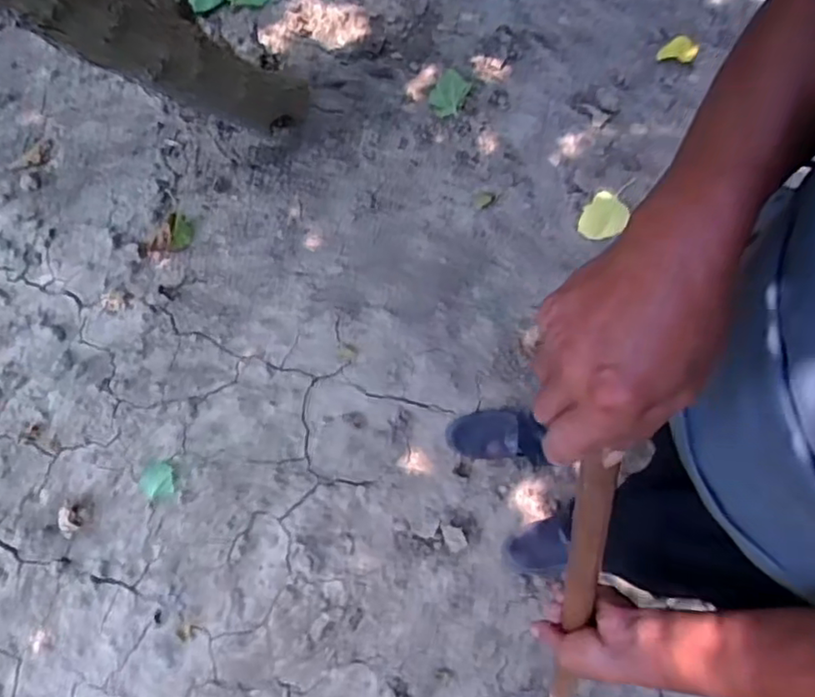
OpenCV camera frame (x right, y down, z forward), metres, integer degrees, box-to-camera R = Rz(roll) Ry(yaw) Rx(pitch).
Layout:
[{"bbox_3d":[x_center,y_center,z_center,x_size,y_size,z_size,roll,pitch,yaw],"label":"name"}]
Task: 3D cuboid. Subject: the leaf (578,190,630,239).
[{"bbox_3d":[0.450,-0.299,1.479,0.092,0.027,0.116,40,76,10],"label":"leaf"}]

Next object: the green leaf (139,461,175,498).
[{"bbox_3d":[-0.491,0.256,1.269,0.076,0.021,0.070,1,73,-2],"label":"green leaf"}]

